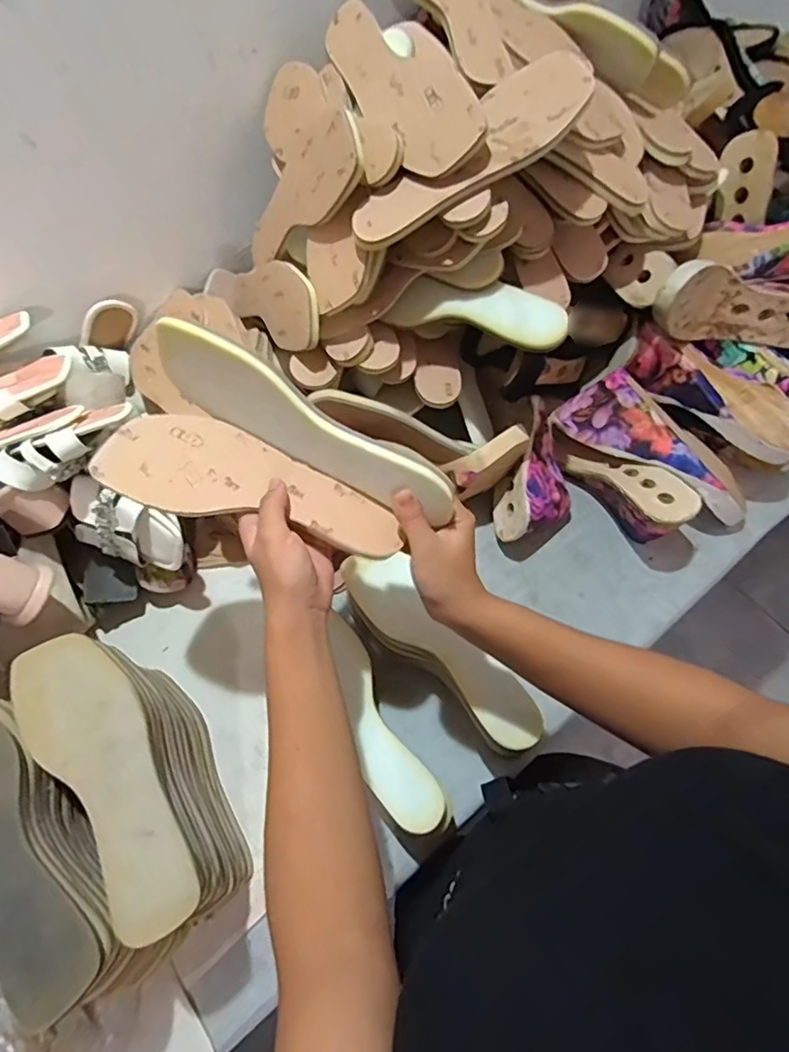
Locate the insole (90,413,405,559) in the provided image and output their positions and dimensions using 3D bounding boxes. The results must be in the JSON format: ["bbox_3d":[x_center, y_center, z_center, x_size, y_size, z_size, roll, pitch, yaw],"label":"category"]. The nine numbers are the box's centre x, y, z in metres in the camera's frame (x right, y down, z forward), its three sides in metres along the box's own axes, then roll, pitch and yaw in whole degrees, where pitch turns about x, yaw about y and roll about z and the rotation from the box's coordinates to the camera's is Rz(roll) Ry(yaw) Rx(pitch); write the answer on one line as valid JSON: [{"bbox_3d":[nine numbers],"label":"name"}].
[{"bbox_3d":[-0.106,-0.030,0.422,0.228,0.010,0.078,18,65,-2],"label":"insole"}]

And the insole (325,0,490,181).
[{"bbox_3d":[0.003,-0.410,0.510,0.076,0.013,0.231,-38,69,22],"label":"insole"}]

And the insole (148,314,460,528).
[{"bbox_3d":[-0.065,-0.073,0.410,0.237,0.073,0.022,29,68,0],"label":"insole"}]

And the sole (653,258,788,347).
[{"bbox_3d":[0.393,-0.242,0.630,0.239,0.080,0.055,5,63,-13],"label":"sole"}]

